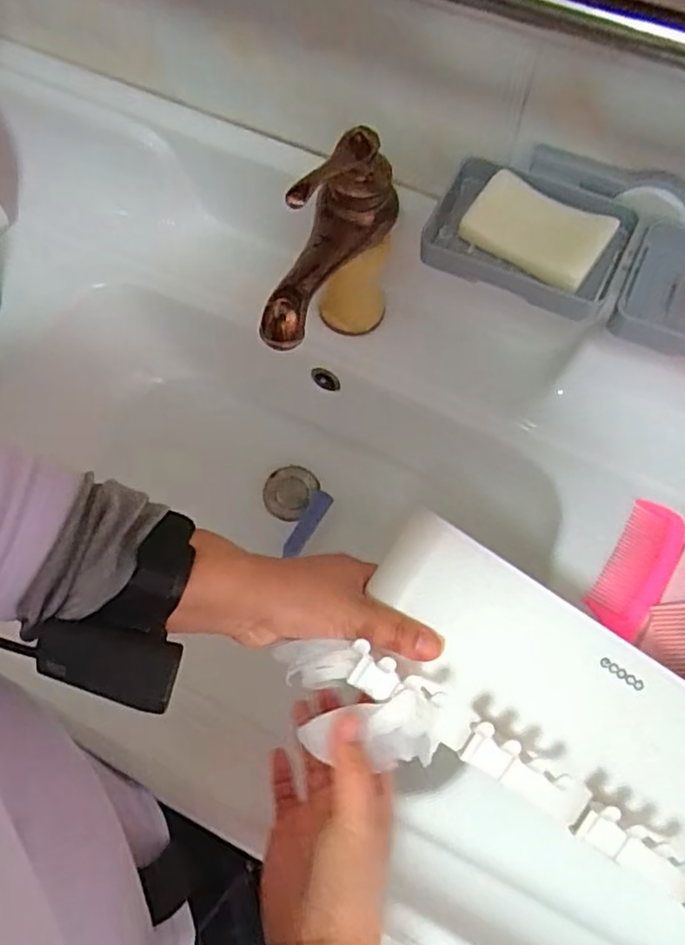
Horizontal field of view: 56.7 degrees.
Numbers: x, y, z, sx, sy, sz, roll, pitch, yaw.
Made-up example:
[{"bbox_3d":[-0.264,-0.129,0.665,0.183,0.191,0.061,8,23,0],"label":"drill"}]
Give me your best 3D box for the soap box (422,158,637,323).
[{"bbox_3d":[0.122,-0.158,0.419,0.125,0.033,0.086,24,71,10],"label":"soap box"}]

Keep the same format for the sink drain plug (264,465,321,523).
[{"bbox_3d":[-0.056,0.019,0.666,0.055,0.017,0.058,-1,69,1],"label":"sink drain plug"}]

